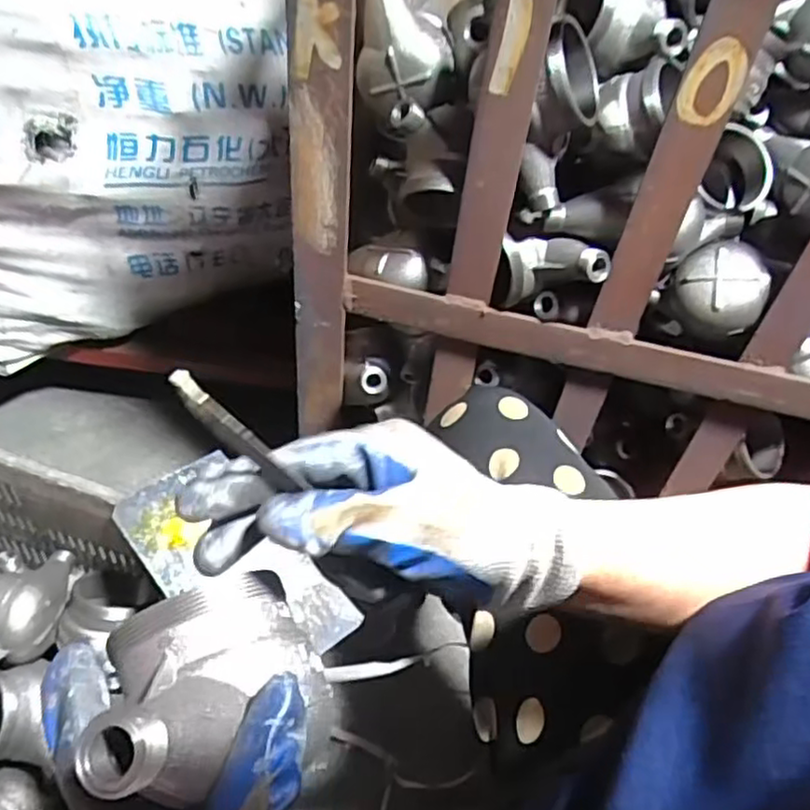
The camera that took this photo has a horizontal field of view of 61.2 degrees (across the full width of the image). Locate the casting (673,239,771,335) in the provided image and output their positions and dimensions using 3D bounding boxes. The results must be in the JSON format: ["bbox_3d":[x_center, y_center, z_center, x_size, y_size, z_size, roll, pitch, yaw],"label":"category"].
[{"bbox_3d":[0.263,-0.095,0.578,0.065,0.064,0.053,6,45,-1],"label":"casting"}]

